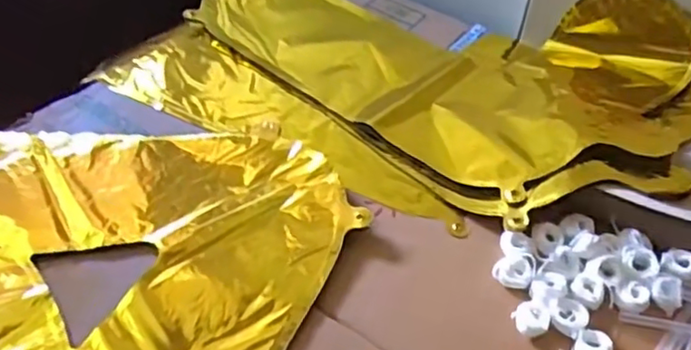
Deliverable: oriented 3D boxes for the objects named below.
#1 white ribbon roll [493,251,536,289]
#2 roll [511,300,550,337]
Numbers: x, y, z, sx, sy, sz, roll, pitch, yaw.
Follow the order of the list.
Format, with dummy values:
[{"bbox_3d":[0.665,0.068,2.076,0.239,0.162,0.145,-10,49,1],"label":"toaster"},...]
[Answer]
[{"bbox_3d":[0.107,0.059,0.404,0.024,0.006,0.026,1,49,-1],"label":"white ribbon roll"},{"bbox_3d":[0.111,0.086,0.382,0.020,0.006,0.021,1,49,-1],"label":"roll"}]

